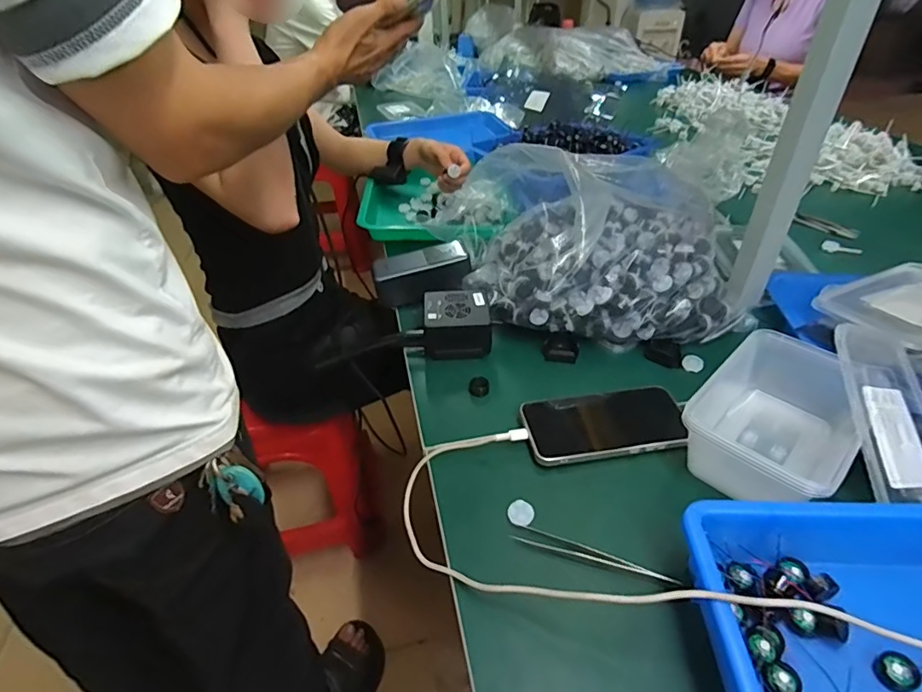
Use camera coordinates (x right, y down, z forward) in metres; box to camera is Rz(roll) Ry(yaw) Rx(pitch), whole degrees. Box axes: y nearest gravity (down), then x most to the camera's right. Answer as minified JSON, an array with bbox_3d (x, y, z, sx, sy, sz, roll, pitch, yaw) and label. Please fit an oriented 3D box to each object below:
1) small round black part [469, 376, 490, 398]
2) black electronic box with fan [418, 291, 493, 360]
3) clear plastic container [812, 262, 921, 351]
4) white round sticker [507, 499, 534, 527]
[{"bbox_3d":[0.020,0.045,0.547,0.022,0.020,0.016,0,39,4],"label":"small round black part"},{"bbox_3d":[-0.006,-0.026,0.598,0.083,0.045,0.082,-3,39,0],"label":"black electronic box with fan"},{"bbox_3d":[0.514,-0.053,0.577,0.170,0.020,0.131,-19,42,-20],"label":"clear plastic container"},{"bbox_3d":[0.050,0.140,0.422,0.021,0.004,0.020,-1,64,2],"label":"white round sticker"}]

